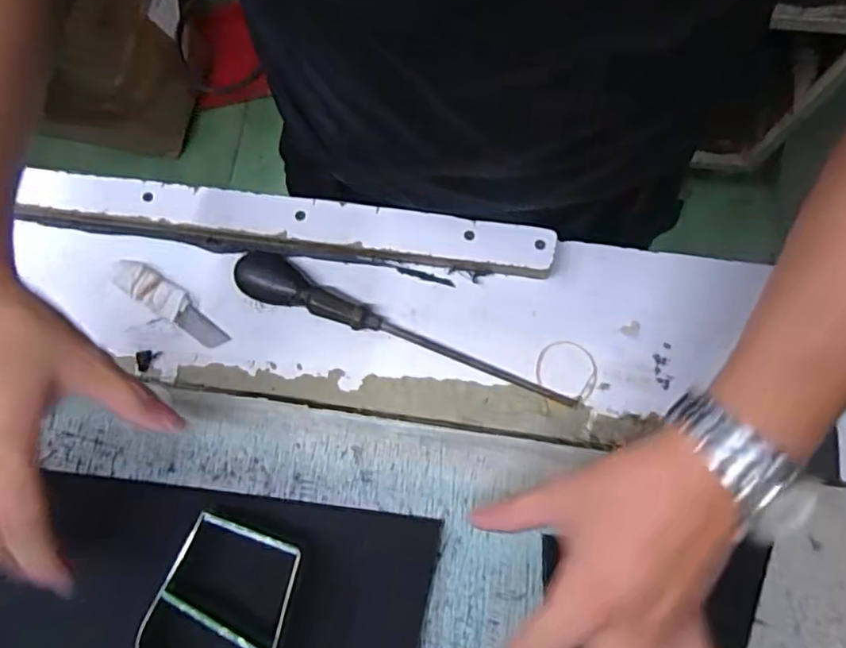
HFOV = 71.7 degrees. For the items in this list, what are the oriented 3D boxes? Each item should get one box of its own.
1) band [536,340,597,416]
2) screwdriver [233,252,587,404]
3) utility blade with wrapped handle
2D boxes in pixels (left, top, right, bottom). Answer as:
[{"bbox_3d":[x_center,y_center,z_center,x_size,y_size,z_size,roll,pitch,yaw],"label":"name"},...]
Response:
[{"bbox_3d":[0.109,0.039,0.445,0.045,0.004,0.054,-7,75,0],"label":"band"},{"bbox_3d":[-0.017,0.006,0.445,0.272,0.028,0.032,21,77,7],"label":"screwdriver"},{"bbox_3d":[-0.197,-0.017,0.458,0.100,0.020,0.027,32,78,9],"label":"utility blade with wrapped handle"}]

